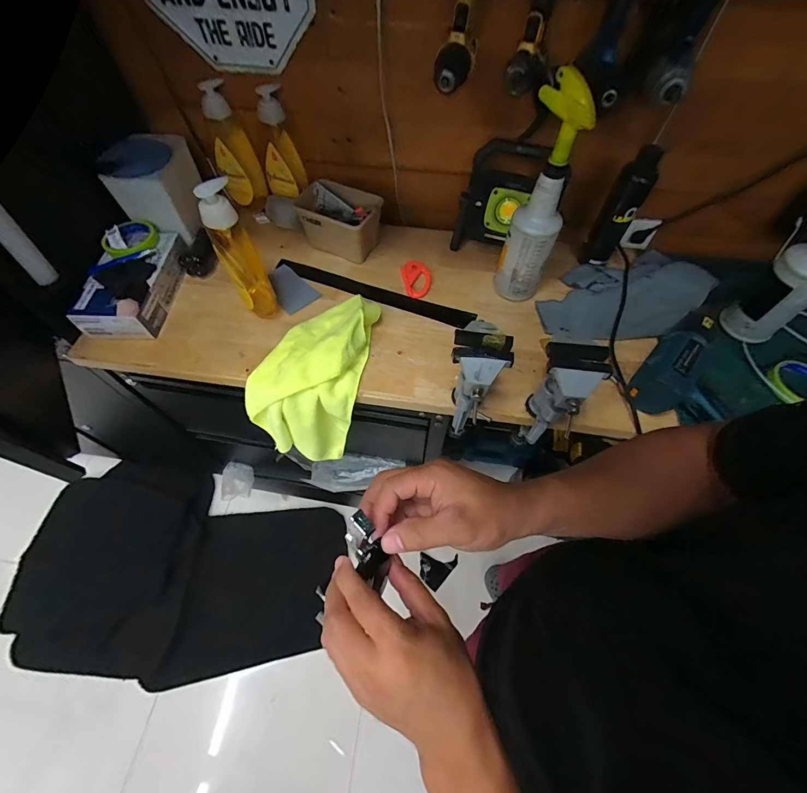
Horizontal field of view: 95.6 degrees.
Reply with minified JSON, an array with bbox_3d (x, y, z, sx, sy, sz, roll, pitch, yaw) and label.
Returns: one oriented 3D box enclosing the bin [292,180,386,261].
[{"bbox_3d":[-0.139,-0.367,0.773,0.178,0.094,0.097,24,63,13],"label":"bin"}]

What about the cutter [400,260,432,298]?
[{"bbox_3d":[0.029,-0.244,0.755,0.058,0.018,0.092,-11,61,-7],"label":"cutter"}]

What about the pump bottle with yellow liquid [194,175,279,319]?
[{"bbox_3d":[-0.274,-0.232,0.615,0.062,0.229,0.067,-29,64,-15],"label":"pump bottle with yellow liquid"}]

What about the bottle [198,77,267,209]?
[{"bbox_3d":[-0.356,-0.516,0.764,0.086,0.199,0.065,-20,62,-11],"label":"bottle"}]

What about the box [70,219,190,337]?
[{"bbox_3d":[-0.505,-0.224,0.687,0.129,0.076,0.234,-3,60,-2],"label":"box"}]

